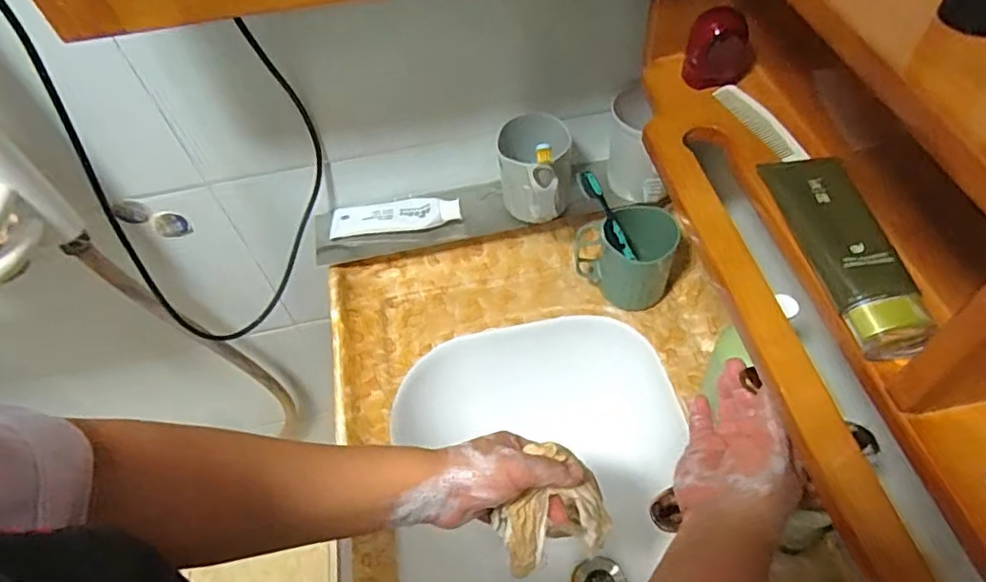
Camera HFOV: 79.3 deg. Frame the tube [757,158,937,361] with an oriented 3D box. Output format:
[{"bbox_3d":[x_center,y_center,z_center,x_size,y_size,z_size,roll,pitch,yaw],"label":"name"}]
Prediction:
[{"bbox_3d":[0.234,-0.031,0.400,0.044,0.038,0.172,-6,54,2],"label":"tube"}]

